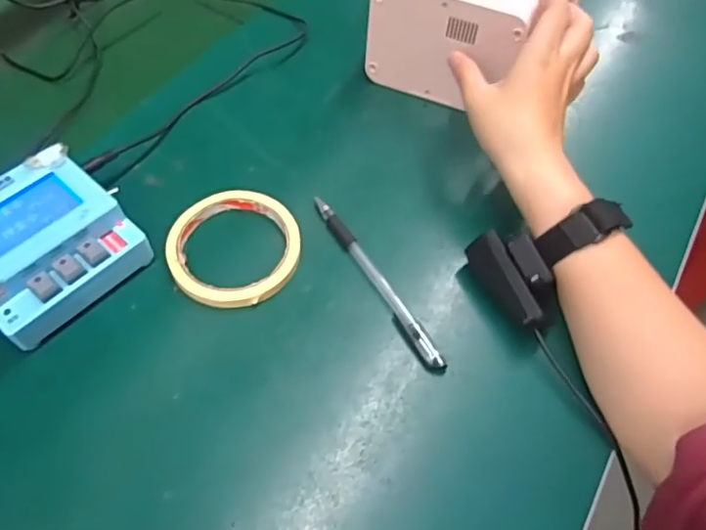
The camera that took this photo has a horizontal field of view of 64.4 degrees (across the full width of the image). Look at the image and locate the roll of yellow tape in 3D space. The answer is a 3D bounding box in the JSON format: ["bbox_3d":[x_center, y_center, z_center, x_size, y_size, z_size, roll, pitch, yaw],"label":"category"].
[{"bbox_3d":[-0.084,-0.014,0.399,0.091,0.012,0.090,1,57,-1],"label":"roll of yellow tape"}]

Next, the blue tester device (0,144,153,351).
[{"bbox_3d":[-0.206,-0.012,0.373,0.098,0.050,0.104,38,64,21],"label":"blue tester device"}]

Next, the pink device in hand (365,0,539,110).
[{"bbox_3d":[0.080,-0.194,0.468,0.124,0.096,0.059,22,59,13],"label":"pink device in hand"}]

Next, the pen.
[{"bbox_3d":[0.015,0.007,0.392,0.011,0.006,0.155,-27,62,-18],"label":"pen"}]

